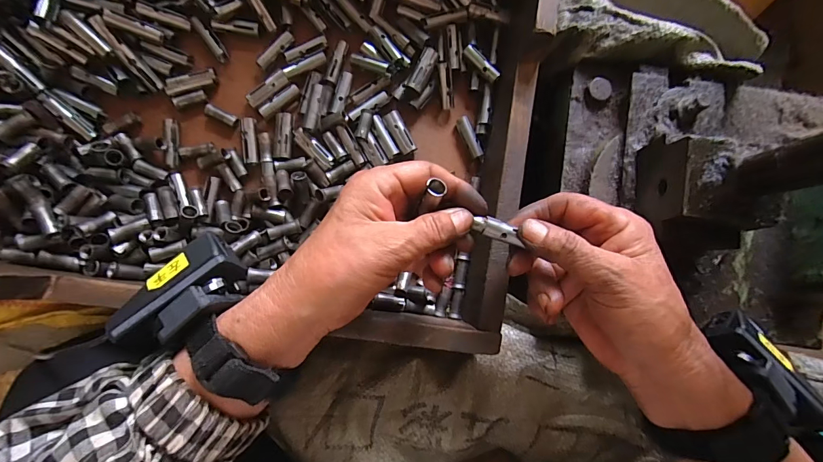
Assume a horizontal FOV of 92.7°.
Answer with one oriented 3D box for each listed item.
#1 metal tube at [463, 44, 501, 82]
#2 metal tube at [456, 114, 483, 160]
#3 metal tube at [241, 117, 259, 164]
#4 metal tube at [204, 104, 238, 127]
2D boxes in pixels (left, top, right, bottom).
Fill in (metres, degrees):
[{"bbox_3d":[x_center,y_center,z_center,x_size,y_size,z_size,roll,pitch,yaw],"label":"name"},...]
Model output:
[{"bbox_3d":[0.060,-0.142,0.331,0.012,0.008,0.037,-40,87,-6],"label":"metal tube"},{"bbox_3d":[0.050,-0.081,0.340,0.011,0.011,0.036,-26,86,-5],"label":"metal tube"},{"bbox_3d":[-0.130,-0.073,0.317,0.012,0.009,0.038,-7,85,-3],"label":"metal tube"},{"bbox_3d":[-0.152,-0.093,0.316,0.025,0.010,0.009,25,84,0],"label":"metal tube"}]

